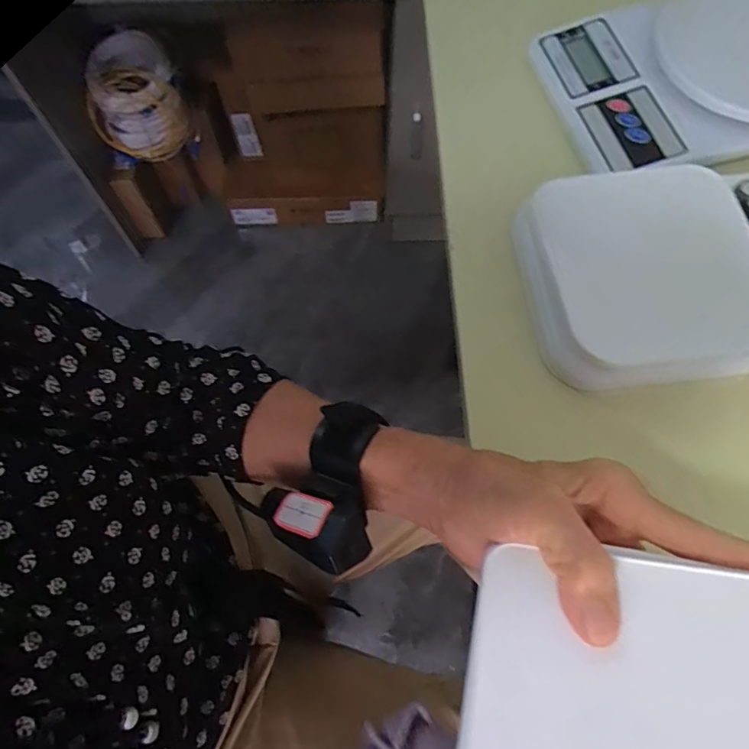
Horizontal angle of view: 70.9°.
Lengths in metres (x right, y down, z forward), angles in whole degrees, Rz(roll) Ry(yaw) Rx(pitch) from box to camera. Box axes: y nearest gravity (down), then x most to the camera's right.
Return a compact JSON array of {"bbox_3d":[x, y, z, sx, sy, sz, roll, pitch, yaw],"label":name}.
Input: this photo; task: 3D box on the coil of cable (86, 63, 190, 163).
[{"bbox_3d":[-0.508,-0.563,1.139,0.192,0.145,0.207,0,68,0],"label":"coil of cable"}]

